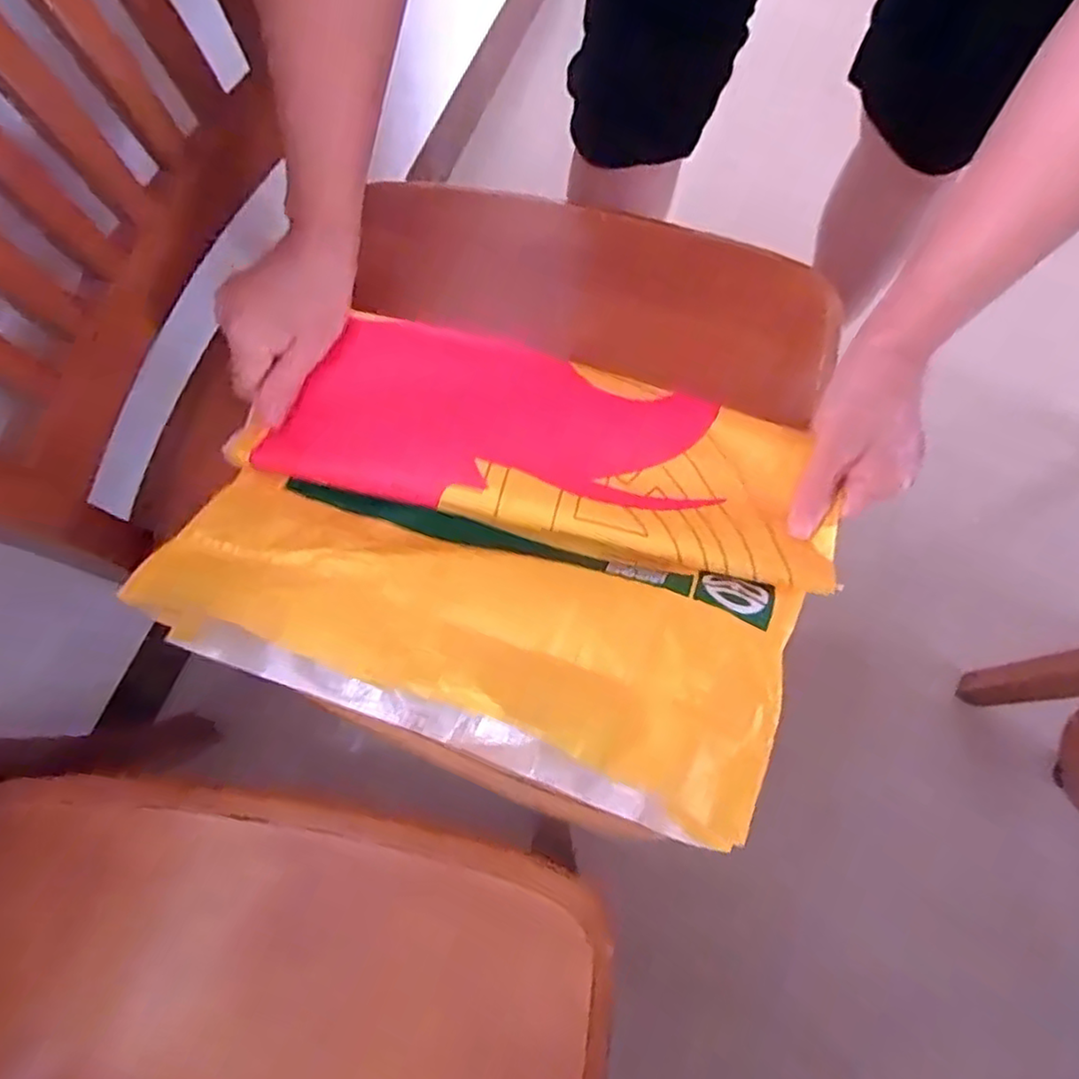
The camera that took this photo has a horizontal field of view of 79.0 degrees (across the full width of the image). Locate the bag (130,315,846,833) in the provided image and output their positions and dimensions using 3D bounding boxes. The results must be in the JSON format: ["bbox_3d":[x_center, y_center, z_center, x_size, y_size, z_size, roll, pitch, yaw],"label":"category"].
[{"bbox_3d":[-0.016,-0.004,0.402,0.340,0.086,0.256,19,75,6],"label":"bag"}]

